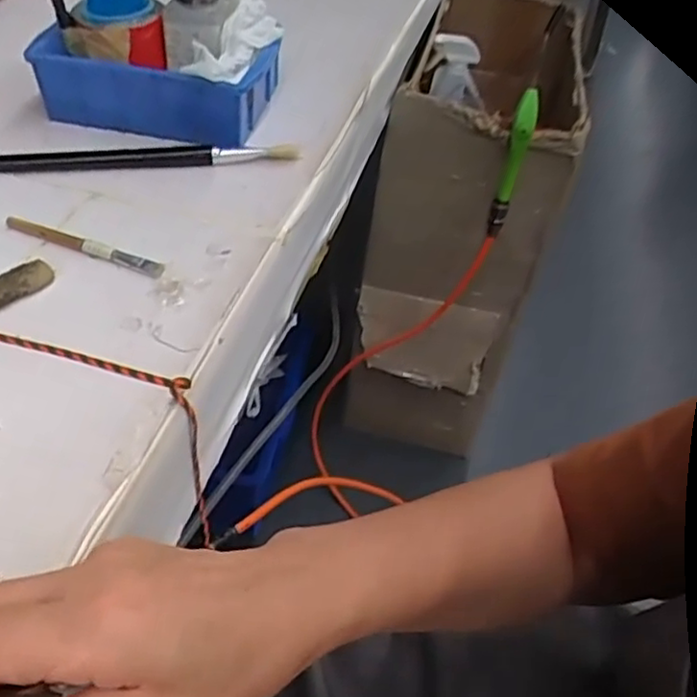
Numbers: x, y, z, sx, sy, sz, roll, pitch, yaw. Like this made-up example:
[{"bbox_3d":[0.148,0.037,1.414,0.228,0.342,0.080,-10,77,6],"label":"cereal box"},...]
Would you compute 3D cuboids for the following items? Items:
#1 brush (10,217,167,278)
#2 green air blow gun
[{"bbox_3d":[-0.191,-0.077,0.500,0.129,0.006,0.013,19,49,13],"label":"brush"},{"bbox_3d":[0.202,-0.223,0.847,0.023,0.183,0.034,20,49,13],"label":"green air blow gun"}]

